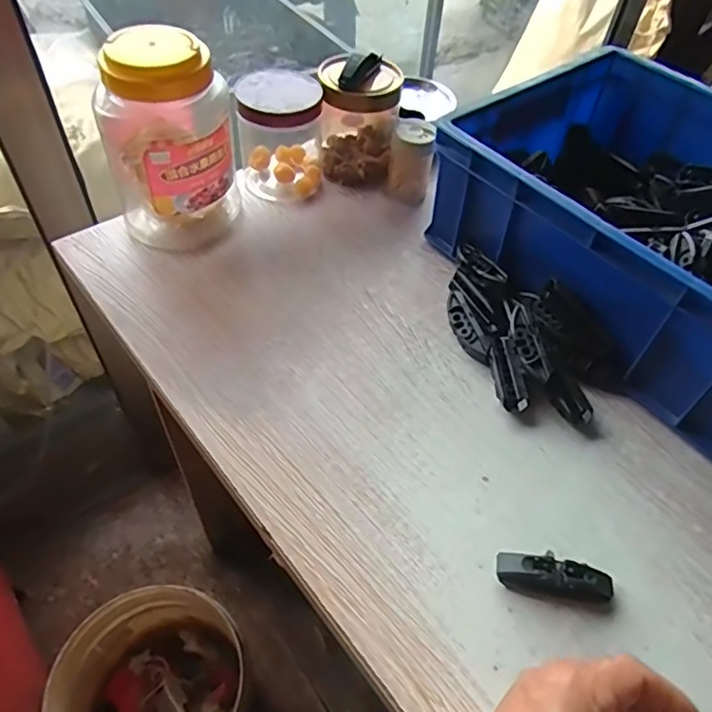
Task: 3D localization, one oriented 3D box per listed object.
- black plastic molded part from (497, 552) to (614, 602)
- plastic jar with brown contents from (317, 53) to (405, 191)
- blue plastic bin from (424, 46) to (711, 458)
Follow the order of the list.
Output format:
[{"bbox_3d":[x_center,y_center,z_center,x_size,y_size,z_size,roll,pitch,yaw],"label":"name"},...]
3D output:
[{"bbox_3d":[0.128,0.141,0.368,0.072,0.016,0.024,11,52,5],"label":"black plastic molded part"},{"bbox_3d":[0.003,-0.261,0.612,0.082,0.120,0.092,1,52,-3],"label":"plastic jar with brown contents"},{"bbox_3d":[0.275,-0.119,0.514,0.278,0.130,0.330,-30,59,-24],"label":"blue plastic bin"}]

